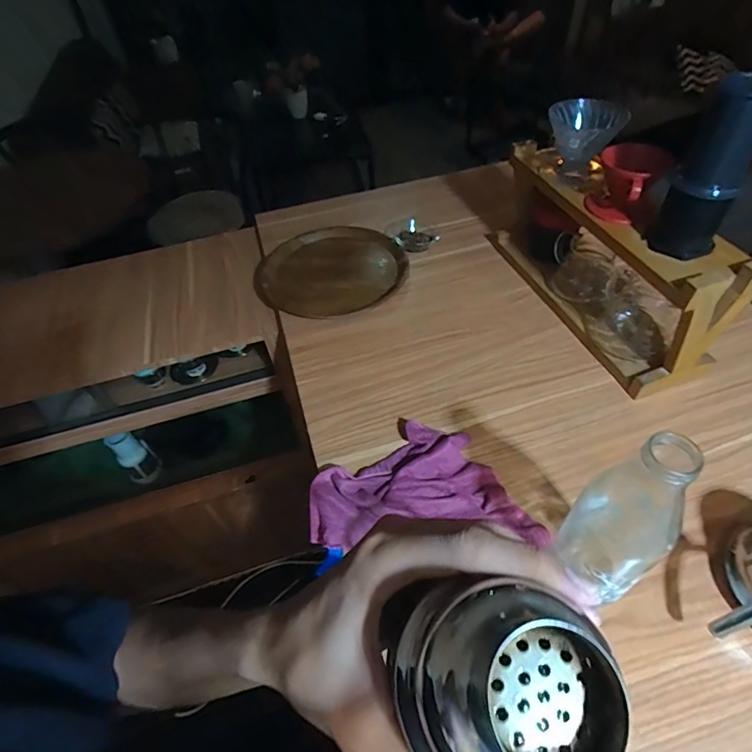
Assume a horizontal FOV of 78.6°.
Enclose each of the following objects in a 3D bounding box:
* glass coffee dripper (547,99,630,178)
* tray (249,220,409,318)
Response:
[{"bbox_3d":[0.323,-0.376,0.731,0.112,0.090,0.087,21,56,15],"label":"glass coffee dripper"},{"bbox_3d":[-0.093,-0.221,0.958,0.302,0.034,0.273,-20,55,-14],"label":"tray"}]

